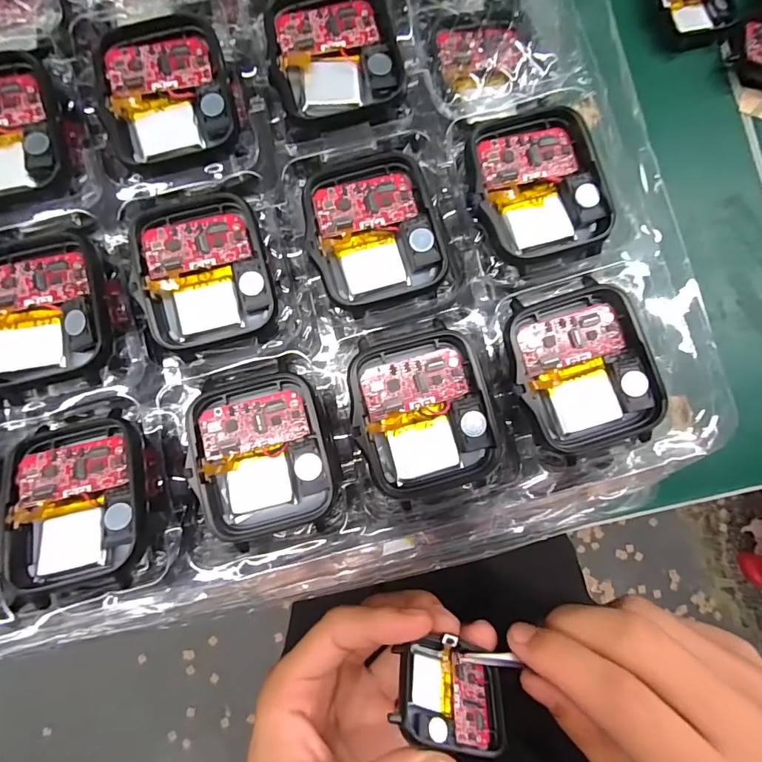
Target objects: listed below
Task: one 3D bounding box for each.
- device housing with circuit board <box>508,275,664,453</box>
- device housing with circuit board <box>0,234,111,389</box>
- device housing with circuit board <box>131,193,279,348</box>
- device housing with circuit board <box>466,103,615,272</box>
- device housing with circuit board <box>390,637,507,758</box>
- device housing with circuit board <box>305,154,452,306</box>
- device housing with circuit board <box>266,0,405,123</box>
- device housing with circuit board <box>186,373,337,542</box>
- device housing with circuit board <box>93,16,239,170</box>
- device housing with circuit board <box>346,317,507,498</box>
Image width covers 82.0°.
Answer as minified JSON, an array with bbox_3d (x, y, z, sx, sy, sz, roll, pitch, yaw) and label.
[{"bbox_3d":[0.057,-0.003,0.124,0.037,0.006,0.044,-13,86,-3],"label":"device housing with circuit board"},{"bbox_3d":[-0.099,-0.021,0.127,0.036,0.006,0.042,-13,86,-3],"label":"device housing with circuit board"},{"bbox_3d":[-0.053,-0.033,0.131,0.036,0.007,0.044,-13,86,-3],"label":"device housing with circuit board"},{"bbox_3d":[0.046,-0.056,0.129,0.039,0.006,0.046,-9,85,-2],"label":"device housing with circuit board"},{"bbox_3d":[0.028,0.123,0.172,0.044,0.036,0.005,21,129,-11],"label":"device housing with circuit board"},{"bbox_3d":[-0.002,-0.045,0.131,0.037,0.006,0.042,-15,86,-3],"label":"device housing with circuit board"},{"bbox_3d":[-0.014,-0.101,0.133,0.038,0.004,0.041,-7,85,-2],"label":"device housing with circuit board"},{"bbox_3d":[-0.034,0.021,0.125,0.037,0.007,0.043,-14,86,-3],"label":"device housing with circuit board"},{"bbox_3d":[-0.065,-0.088,0.133,0.037,0.007,0.046,-13,86,-3],"label":"device housing with circuit board"},{"bbox_3d":[0.012,0.010,0.125,0.037,0.008,0.045,-17,86,-3],"label":"device housing with circuit board"}]

